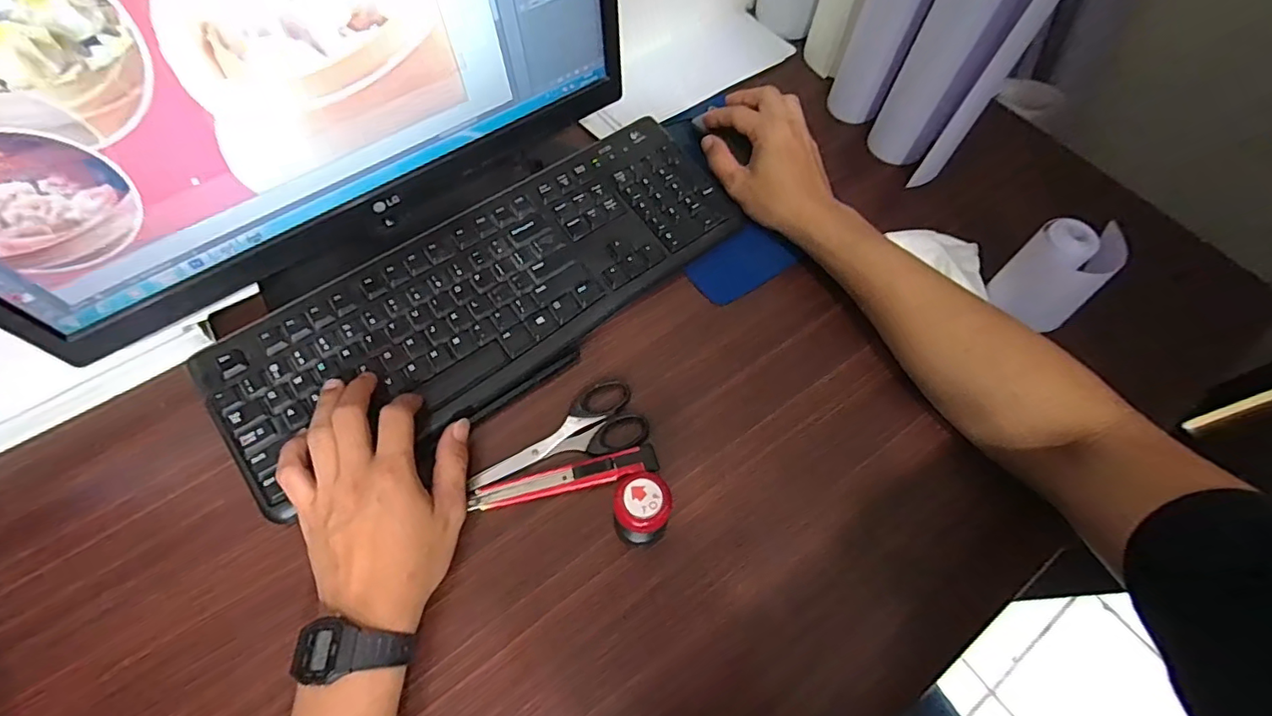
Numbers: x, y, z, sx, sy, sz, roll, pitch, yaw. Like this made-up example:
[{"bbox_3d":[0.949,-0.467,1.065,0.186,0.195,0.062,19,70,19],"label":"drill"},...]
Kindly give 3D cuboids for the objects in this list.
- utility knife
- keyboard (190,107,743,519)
[{"bbox_3d":[-0.051,0.087,0.395,0.133,0.010,0.019,-11,64,-8],"label":"utility knife"},{"bbox_3d":[-0.114,-0.054,0.449,0.431,0.031,0.163,-31,68,-15],"label":"keyboard"}]

